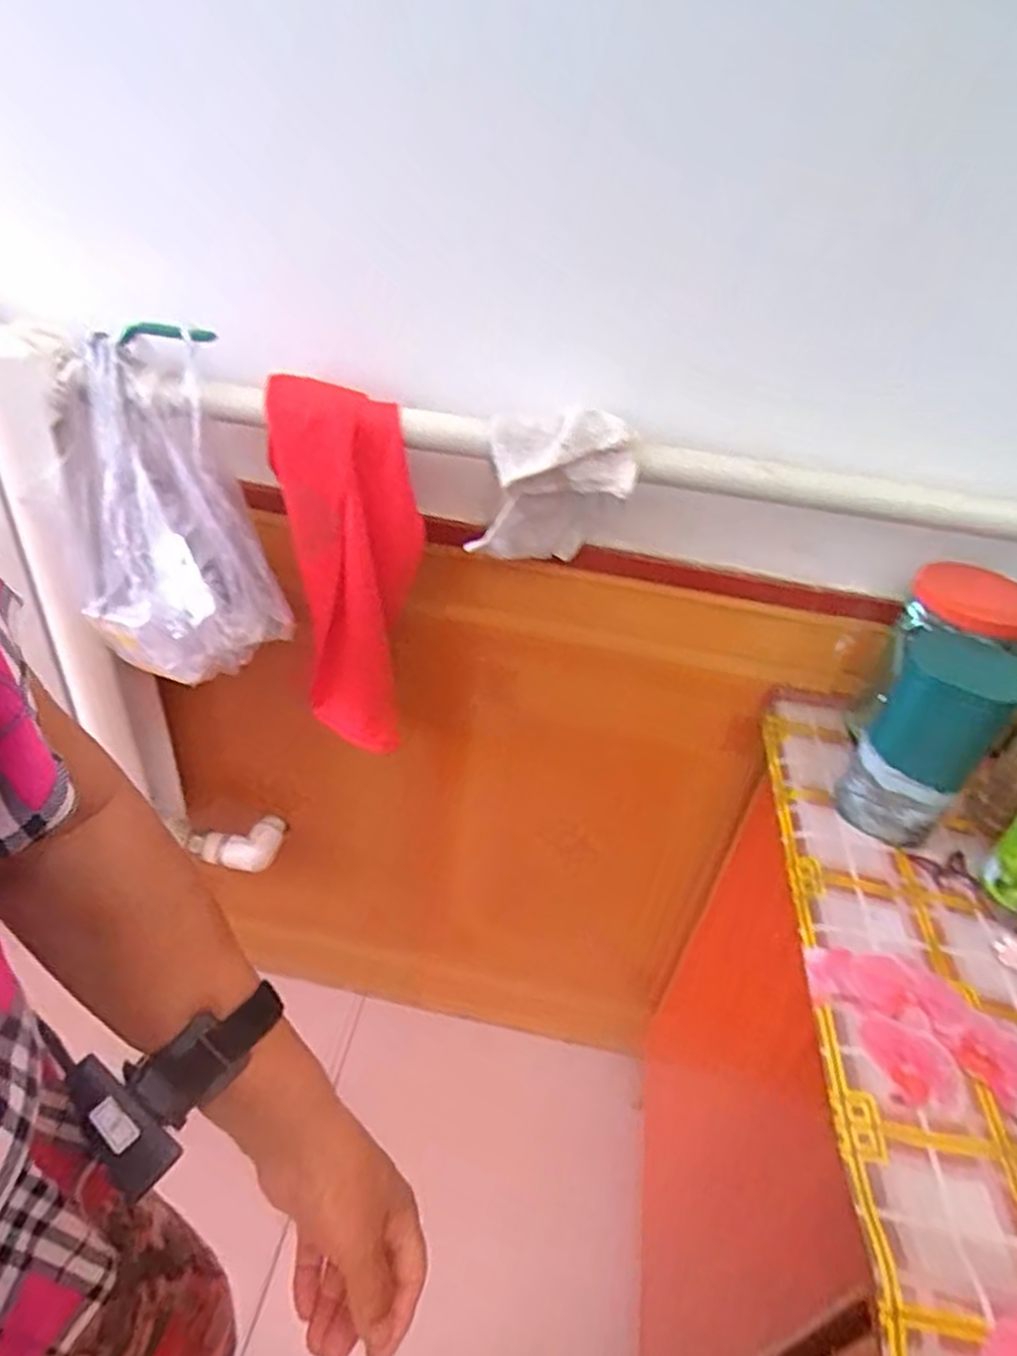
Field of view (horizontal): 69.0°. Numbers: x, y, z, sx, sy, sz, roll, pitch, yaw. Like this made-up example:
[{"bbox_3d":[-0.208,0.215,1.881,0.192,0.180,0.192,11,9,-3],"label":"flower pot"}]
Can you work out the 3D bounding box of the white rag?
[{"bbox_3d":[0.032,-0.161,0.635,0.127,0.133,0.083,-1,37,-3],"label":"white rag"}]

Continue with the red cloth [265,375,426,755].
[{"bbox_3d":[-0.144,-0.089,0.683,0.118,0.329,0.062,21,41,24],"label":"red cloth"}]

